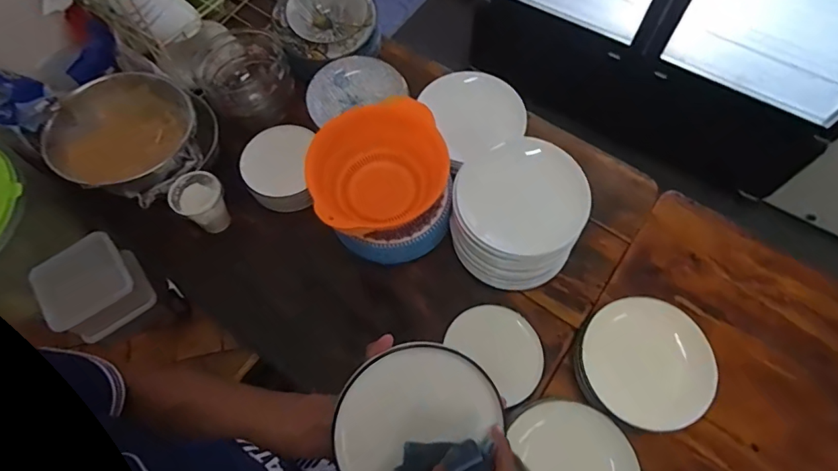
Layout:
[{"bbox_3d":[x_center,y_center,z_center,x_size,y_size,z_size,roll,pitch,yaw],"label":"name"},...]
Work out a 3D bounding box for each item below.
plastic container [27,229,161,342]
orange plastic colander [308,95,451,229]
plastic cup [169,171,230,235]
[{"bbox_3d":[-0.566,0.088,0.852,0.143,0.108,0.136,-41,71,-16],"label":"plastic container"},{"bbox_3d":[-0.070,-0.110,0.833,0.234,0.118,0.195,-26,67,-10],"label":"orange plastic colander"},{"bbox_3d":[-0.393,-0.059,0.886,0.086,0.093,0.086,0,65,1],"label":"plastic cup"}]

